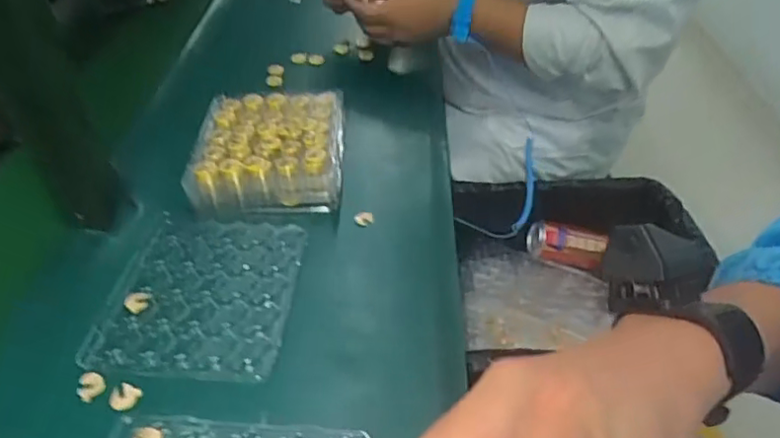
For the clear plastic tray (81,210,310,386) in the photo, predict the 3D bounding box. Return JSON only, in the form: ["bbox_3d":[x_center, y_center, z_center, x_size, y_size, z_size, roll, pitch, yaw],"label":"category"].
[{"bbox_3d":[-0.155,0.058,0.498,0.145,0.016,0.163,1,40,4],"label":"clear plastic tray"}]

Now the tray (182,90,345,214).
[{"bbox_3d":[-0.124,-0.074,0.617,0.154,0.046,0.165,-6,40,-5],"label":"tray"}]

